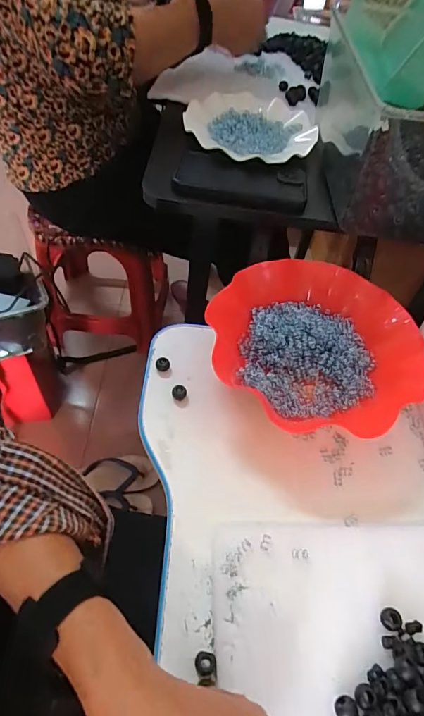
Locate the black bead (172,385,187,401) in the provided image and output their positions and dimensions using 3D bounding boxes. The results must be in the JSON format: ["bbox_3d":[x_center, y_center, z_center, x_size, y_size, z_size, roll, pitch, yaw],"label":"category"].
[{"bbox_3d":[-0.035,0.037,0.442,0.016,0.013,0.013,13,55,9],"label":"black bead"}]

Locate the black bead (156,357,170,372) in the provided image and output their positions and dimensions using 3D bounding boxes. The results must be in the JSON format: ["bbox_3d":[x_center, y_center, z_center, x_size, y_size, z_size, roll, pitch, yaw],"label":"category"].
[{"bbox_3d":[-0.055,0.007,0.463,0.015,0.013,0.014,0,54,0],"label":"black bead"}]

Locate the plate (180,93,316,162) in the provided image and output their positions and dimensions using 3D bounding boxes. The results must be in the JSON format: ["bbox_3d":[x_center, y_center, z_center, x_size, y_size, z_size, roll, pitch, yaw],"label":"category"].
[{"bbox_3d":[0.055,-0.323,0.585,0.176,0.035,0.177,3,52,-4],"label":"plate"}]

